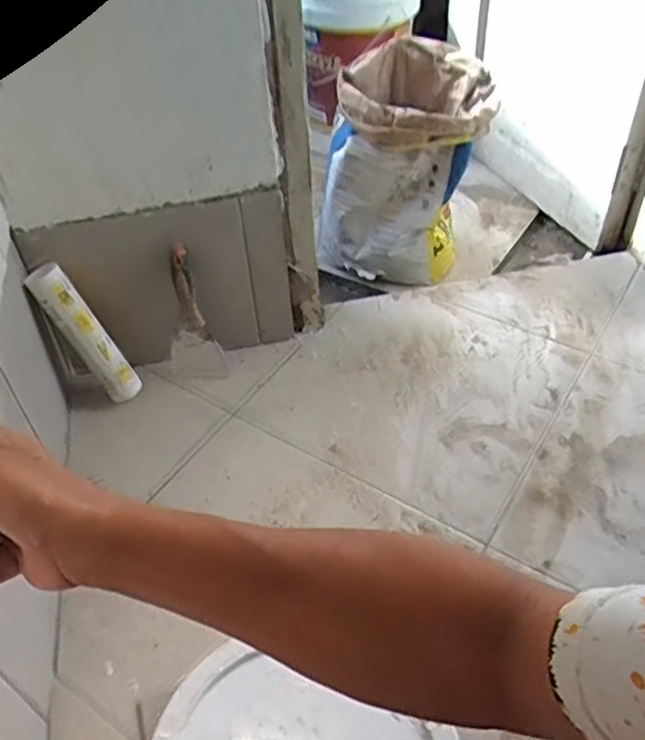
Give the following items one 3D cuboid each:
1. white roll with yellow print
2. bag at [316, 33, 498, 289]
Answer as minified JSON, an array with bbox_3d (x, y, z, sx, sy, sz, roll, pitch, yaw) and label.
[{"bbox_3d":[-0.329,-0.047,0.953,0.045,0.223,0.043,-20,32,13],"label":"white roll with yellow print"},{"bbox_3d":[0.125,-0.338,1.141,0.256,0.342,0.202,-1,44,2],"label":"bag"}]

